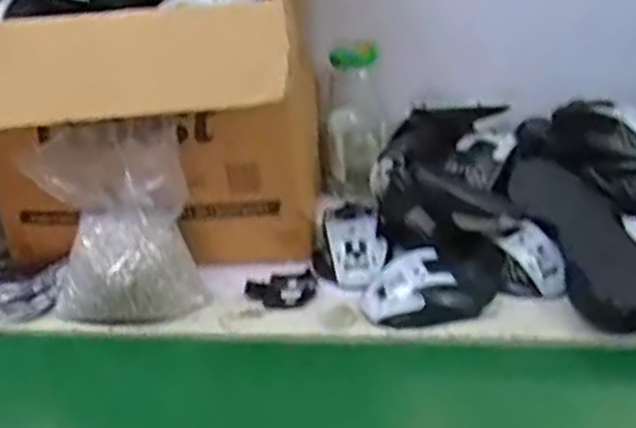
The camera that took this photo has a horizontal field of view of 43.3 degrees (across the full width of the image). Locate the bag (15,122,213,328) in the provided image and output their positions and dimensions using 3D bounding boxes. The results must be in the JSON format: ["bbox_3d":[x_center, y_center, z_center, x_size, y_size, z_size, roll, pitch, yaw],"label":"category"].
[{"bbox_3d":[-0.176,0.009,0.699,0.132,0.153,0.106,-12,32,-12],"label":"bag"}]

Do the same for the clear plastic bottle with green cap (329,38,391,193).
[{"bbox_3d":[0.039,-0.088,0.841,0.060,0.171,0.059,9,34,20],"label":"clear plastic bottle with green cap"}]

